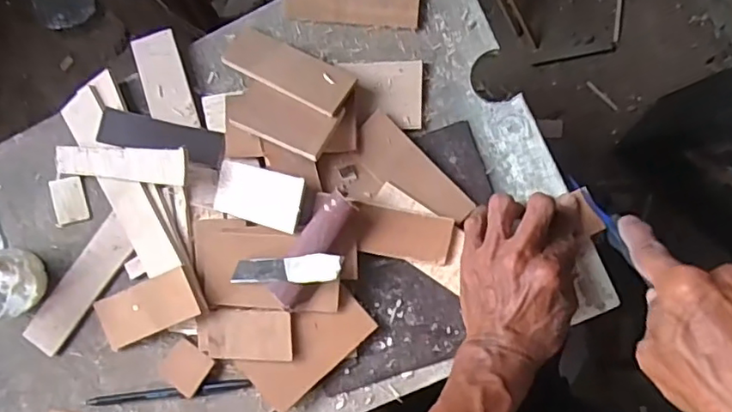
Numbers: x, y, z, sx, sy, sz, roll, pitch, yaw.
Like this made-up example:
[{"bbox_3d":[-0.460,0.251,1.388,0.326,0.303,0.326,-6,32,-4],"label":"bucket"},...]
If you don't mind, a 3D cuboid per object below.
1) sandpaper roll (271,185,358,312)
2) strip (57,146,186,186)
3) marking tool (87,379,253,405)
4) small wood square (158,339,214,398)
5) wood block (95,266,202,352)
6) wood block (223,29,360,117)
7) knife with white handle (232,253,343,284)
[{"bbox_3d":[-0.043,0.032,0.458,0.026,0.016,0.097,36,94,4],"label":"sandpaper roll"},{"bbox_3d":[-0.208,-0.035,0.498,0.138,0.012,0.029,4,92,23],"label":"strip"},{"bbox_3d":[-0.173,0.163,0.516,0.147,0.007,0.010,-8,91,6],"label":"marking tool"},{"bbox_3d":[-0.157,0.140,0.514,0.040,0.007,0.041,34,98,19],"label":"small wood square"},{"bbox_3d":[-0.181,0.085,0.492,0.101,0.009,0.044,-25,89,23],"label":"wood block"},{"bbox_3d":[-0.064,-0.111,0.480,0.113,0.007,0.042,27,67,15],"label":"wood block"},{"bbox_3d":[-0.062,0.050,0.459,0.092,0.005,0.021,-6,92,20],"label":"knife with white handle"}]

